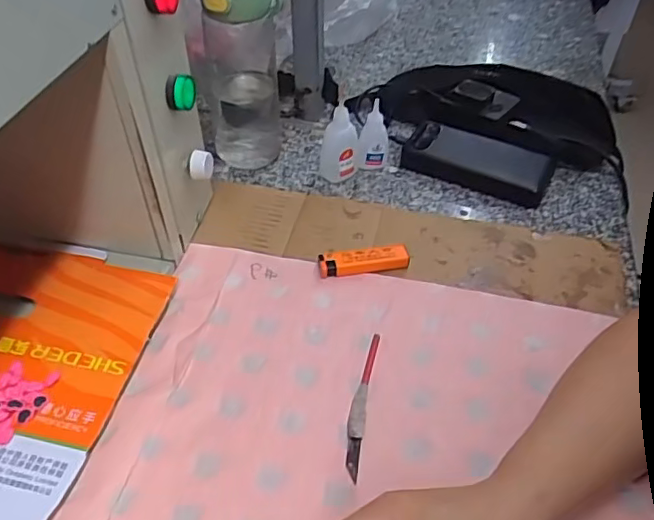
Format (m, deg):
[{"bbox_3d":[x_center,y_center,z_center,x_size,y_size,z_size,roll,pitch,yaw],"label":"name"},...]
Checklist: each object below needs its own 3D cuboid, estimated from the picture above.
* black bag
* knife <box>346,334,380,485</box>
[{"bbox_3d":[0.184,-0.169,0.684,0.217,0.044,0.291,-35,56,-30],"label":"black bag"},{"bbox_3d":[0.025,0.104,0.433,0.012,0.006,0.119,9,46,7],"label":"knife"}]

